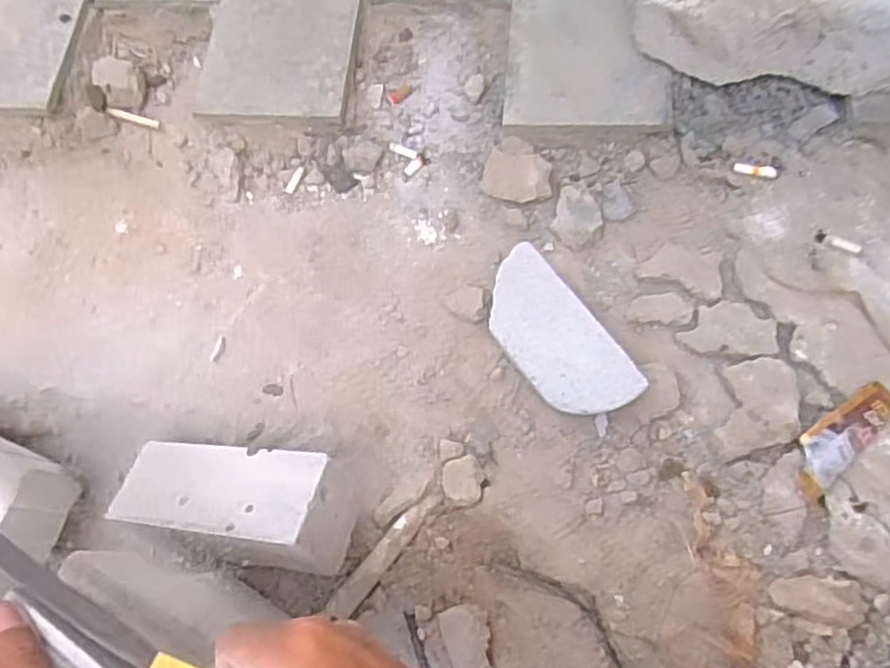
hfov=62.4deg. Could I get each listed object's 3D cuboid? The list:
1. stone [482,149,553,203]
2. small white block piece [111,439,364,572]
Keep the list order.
[{"bbox_3d":[0.066,-0.145,0.676,0.063,0.015,0.048,4,85,23],"label":"stone"},{"bbox_3d":[-0.176,0.132,0.583,0.205,0.062,0.087,4,68,22],"label":"small white block piece"}]

